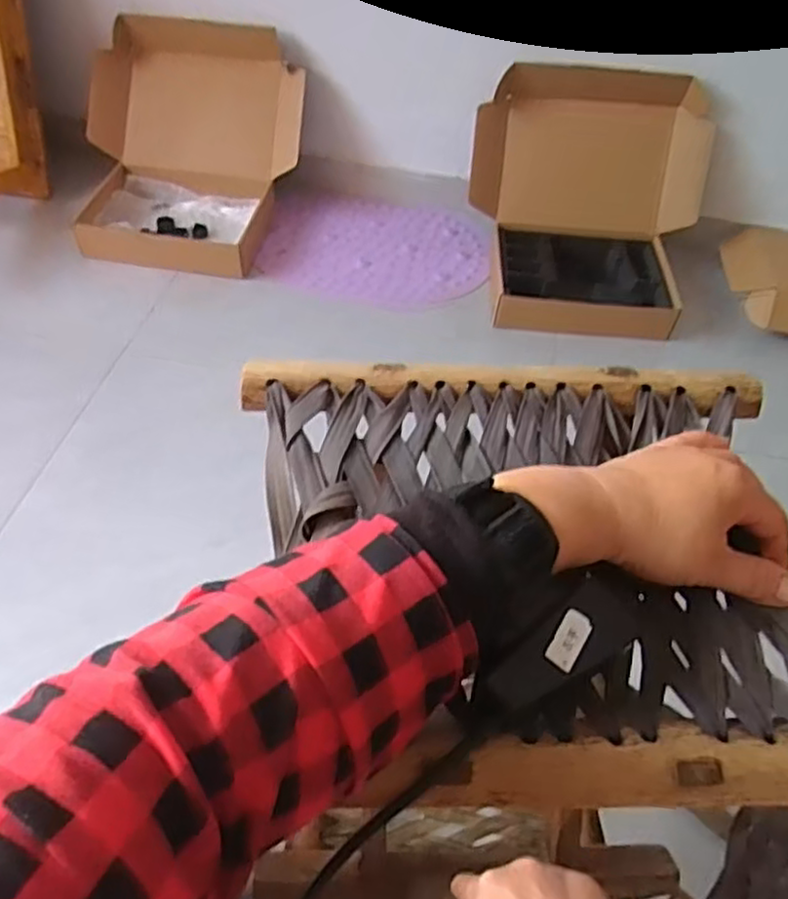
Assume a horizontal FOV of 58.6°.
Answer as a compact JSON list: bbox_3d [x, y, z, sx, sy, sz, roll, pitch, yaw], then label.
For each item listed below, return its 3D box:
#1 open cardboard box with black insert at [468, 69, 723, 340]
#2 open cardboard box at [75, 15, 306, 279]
[{"bbox_3d":[0.427,-0.512,1.476,0.519,0.343,0.449,4,50,-1],"label":"open cardboard box with black insert"},{"bbox_3d":[-0.464,-0.646,1.509,0.476,0.315,0.478,9,50,2],"label":"open cardboard box"}]

